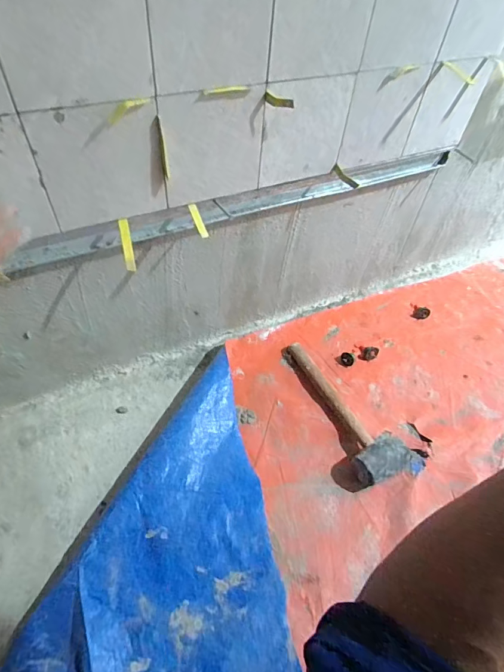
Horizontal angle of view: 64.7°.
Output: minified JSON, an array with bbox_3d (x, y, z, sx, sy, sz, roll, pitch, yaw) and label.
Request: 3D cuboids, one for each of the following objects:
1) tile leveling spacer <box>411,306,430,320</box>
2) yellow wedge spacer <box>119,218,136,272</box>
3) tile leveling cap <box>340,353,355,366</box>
[{"bbox_3d":[0.429,-0.059,1.011,0.041,0.020,0.035,22,53,12],"label":"tile leveling spacer"},{"bbox_3d":[-0.178,-0.130,0.566,0.013,0.012,0.075,-9,94,-12],"label":"yellow wedge spacer"},{"bbox_3d":[0.214,0.053,0.895,0.029,0.020,0.028,2,52,-3],"label":"tile leveling cap"}]

